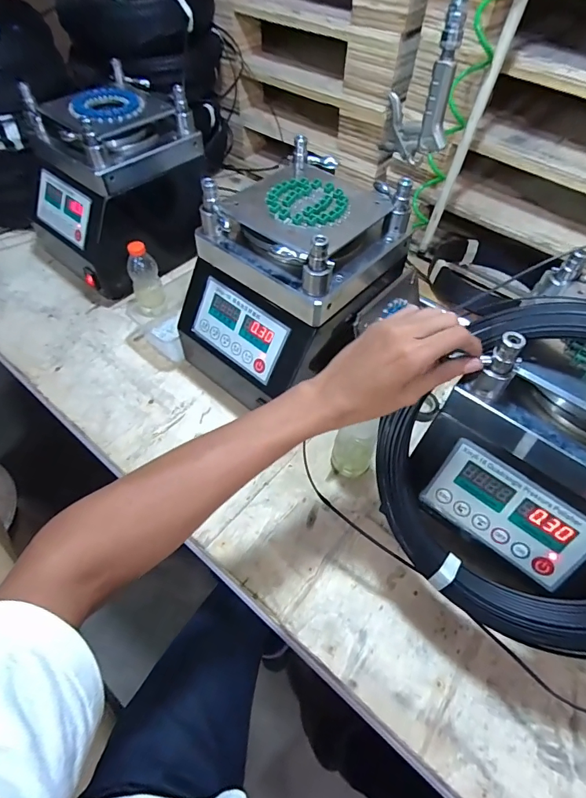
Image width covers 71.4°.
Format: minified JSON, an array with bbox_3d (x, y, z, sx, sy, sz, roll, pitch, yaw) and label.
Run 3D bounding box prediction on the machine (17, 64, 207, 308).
[{"bbox_3d":[-0.330,-0.395,0.778,0.245,0.278,0.290,39,62,23],"label":"machine"}]

